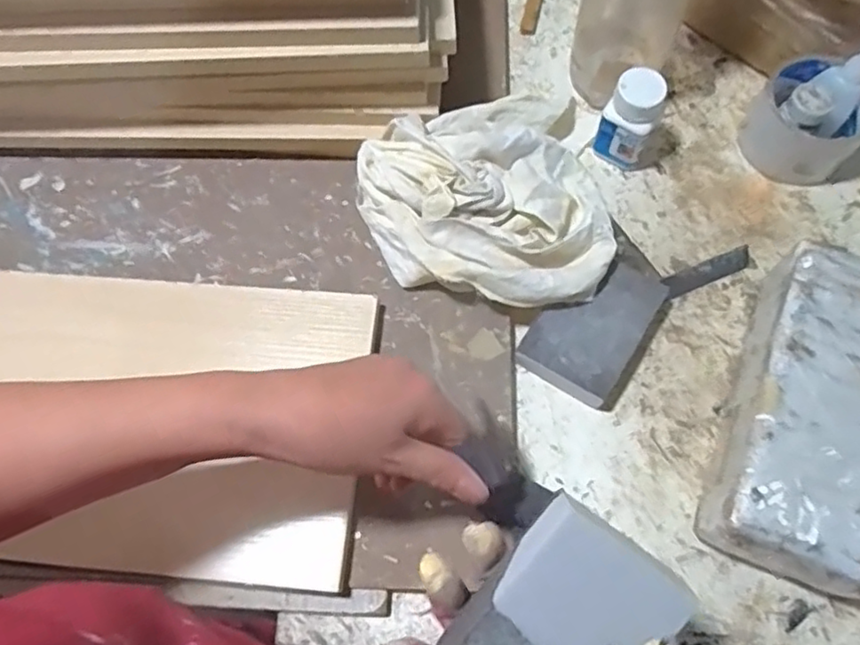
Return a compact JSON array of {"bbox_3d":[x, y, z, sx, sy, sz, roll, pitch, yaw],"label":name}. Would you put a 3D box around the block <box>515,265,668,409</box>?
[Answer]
[{"bbox_3d":[0.115,0.003,0.469,0.066,0.028,0.104,31,74,13],"label":"block"}]

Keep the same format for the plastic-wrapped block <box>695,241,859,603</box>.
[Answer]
[{"bbox_3d":[0.248,0.060,0.420,0.109,0.072,0.203,18,71,9],"label":"plastic-wrapped block"}]

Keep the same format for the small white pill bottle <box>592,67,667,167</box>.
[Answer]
[{"bbox_3d":[0.154,-0.157,0.506,0.037,0.074,0.035,-1,69,2],"label":"small white pill bottle"}]

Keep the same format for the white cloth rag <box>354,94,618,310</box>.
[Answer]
[{"bbox_3d":[0.043,-0.088,0.478,0.175,0.086,0.170,-15,70,-3],"label":"white cloth rag"}]

